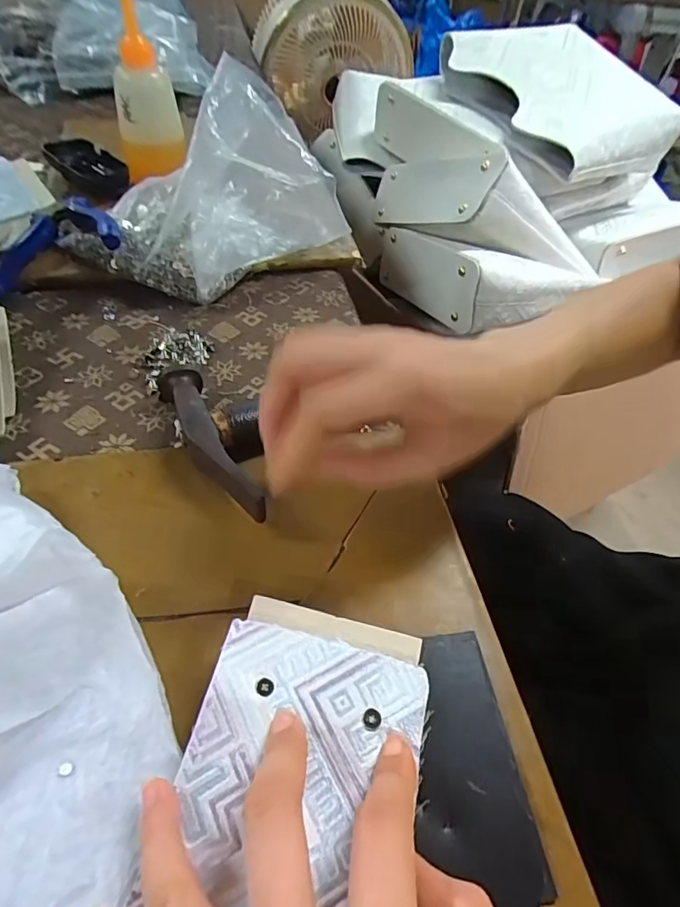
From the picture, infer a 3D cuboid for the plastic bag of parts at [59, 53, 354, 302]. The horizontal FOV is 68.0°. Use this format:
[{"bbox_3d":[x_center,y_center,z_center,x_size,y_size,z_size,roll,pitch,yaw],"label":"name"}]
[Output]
[{"bbox_3d":[-0.117,-0.229,0.434,0.232,0.133,0.145,-21,54,-22],"label":"plastic bag of parts"}]

